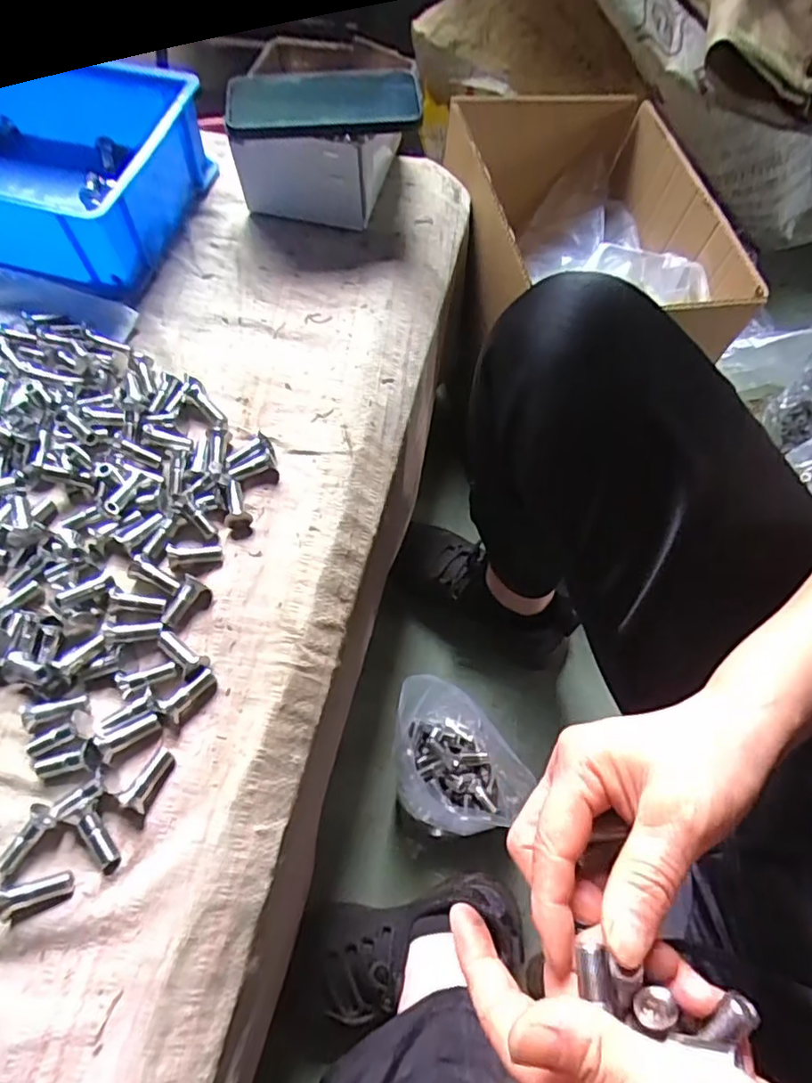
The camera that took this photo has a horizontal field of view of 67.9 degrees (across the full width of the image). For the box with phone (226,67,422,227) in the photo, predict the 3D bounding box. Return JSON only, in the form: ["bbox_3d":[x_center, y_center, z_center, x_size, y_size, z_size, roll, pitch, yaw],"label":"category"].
[{"bbox_3d":[-0.065,-0.368,0.548,0.145,0.087,0.117,15,64,6],"label":"box with phone"}]

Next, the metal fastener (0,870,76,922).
[{"bbox_3d":[-0.199,0.190,0.325,0.037,0.010,0.013,-15,65,-20],"label":"metal fastener"}]

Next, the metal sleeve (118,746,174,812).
[{"bbox_3d":[-0.149,0.139,0.352,0.012,0.013,0.035,21,49,11],"label":"metal sleeve"}]

